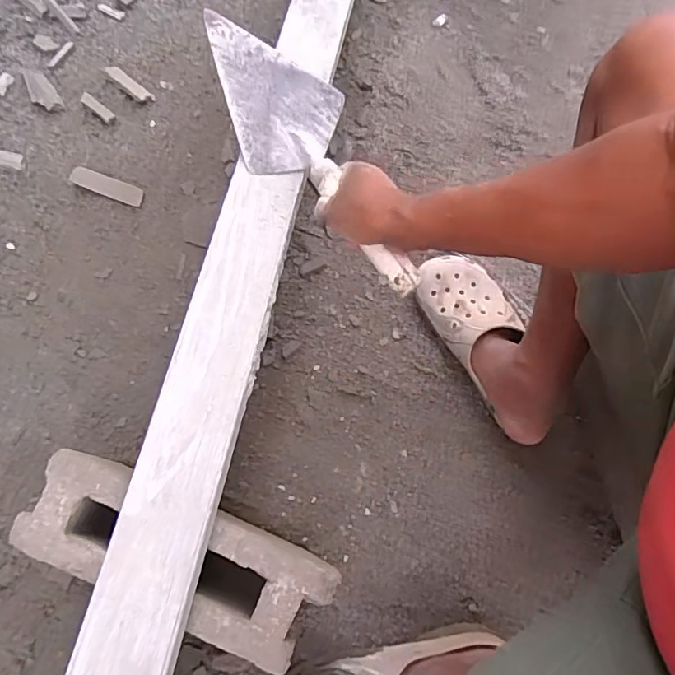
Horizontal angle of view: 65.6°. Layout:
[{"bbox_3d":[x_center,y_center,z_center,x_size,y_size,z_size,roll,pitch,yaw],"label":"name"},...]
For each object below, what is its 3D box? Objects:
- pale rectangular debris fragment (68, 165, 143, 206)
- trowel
[{"bbox_3d":[-0.342,-0.225,0.779,0.101,0.009,0.030,19,72,-14],"label":"pale rectangular debris fragment"},{"bbox_3d":[-0.024,-0.197,0.571,0.115,0.068,0.356,-33,80,-9],"label":"trowel"}]

